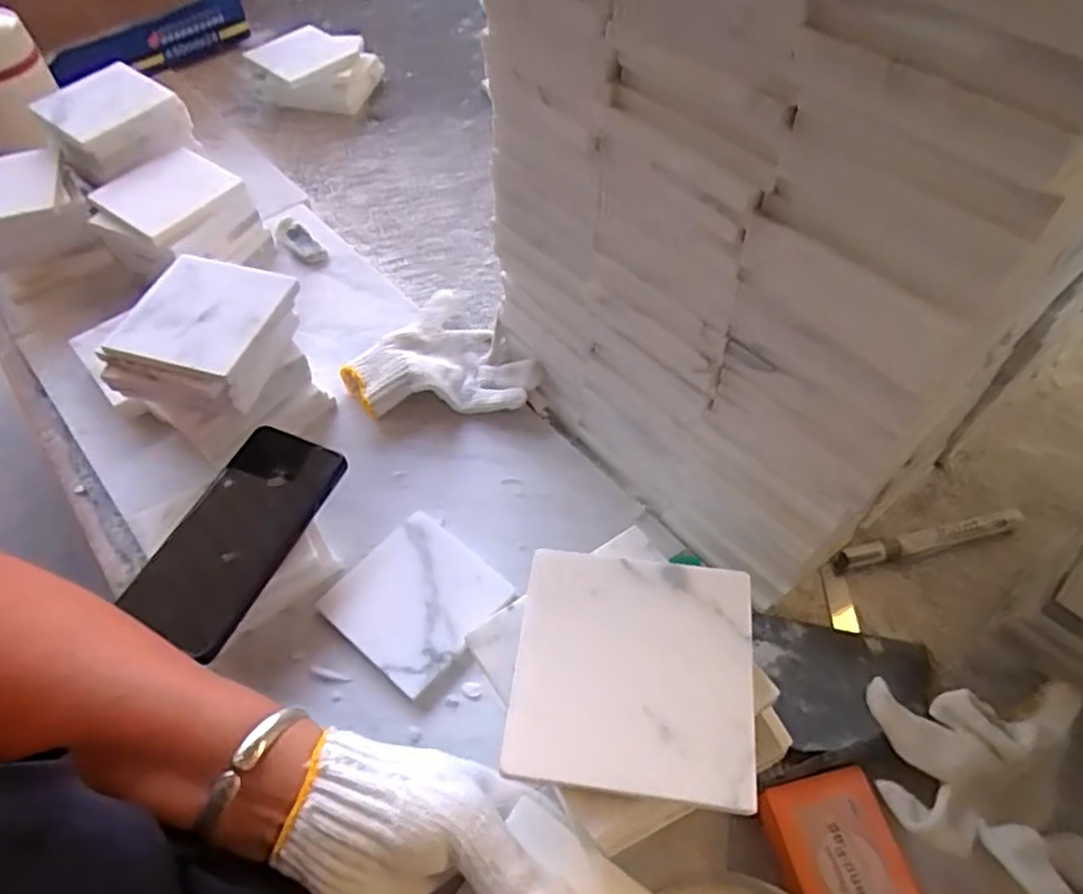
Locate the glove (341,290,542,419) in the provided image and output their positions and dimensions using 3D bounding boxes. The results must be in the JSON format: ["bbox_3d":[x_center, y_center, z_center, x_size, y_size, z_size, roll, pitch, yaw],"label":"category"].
[{"bbox_3d":[-0.091,-0.066,0.608,0.128,0.032,0.144,-36,64,-21],"label":"glove"}]

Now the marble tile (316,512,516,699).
[{"bbox_3d":[-0.088,0.106,0.503,0.100,0.010,0.102,36,64,21],"label":"marble tile"}]

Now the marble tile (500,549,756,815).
[{"bbox_3d":[0.039,0.097,0.310,0.100,0.012,0.100,6,57,5],"label":"marble tile"}]

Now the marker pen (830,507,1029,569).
[{"bbox_3d":[0.292,0.068,0.531,0.146,0.016,0.017,-11,58,-7],"label":"marker pen"}]

